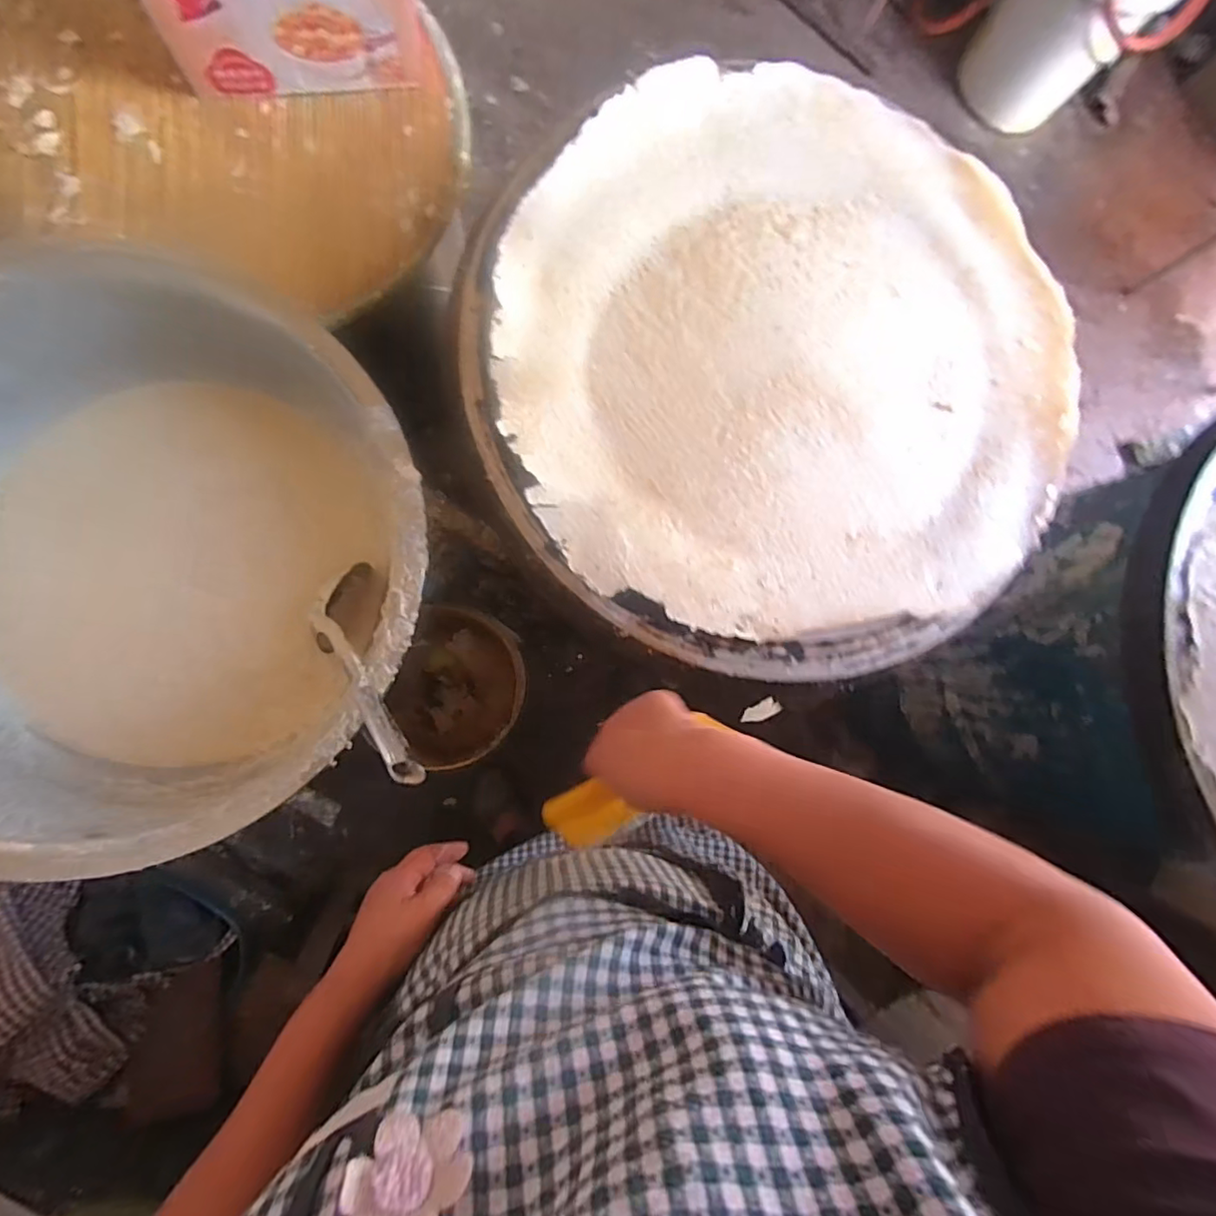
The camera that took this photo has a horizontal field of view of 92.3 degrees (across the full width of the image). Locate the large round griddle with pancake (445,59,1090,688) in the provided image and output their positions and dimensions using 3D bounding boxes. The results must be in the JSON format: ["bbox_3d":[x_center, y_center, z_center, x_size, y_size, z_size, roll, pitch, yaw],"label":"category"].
[{"bbox_3d":[0.176,-0.226,0.566,0.569,0.040,0.573,1,85,-8],"label":"large round griddle with pancake"}]

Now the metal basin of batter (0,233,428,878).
[{"bbox_3d":[-0.457,-0.035,0.586,0.539,0.177,0.503,1,85,-8],"label":"metal basin of batter"}]

